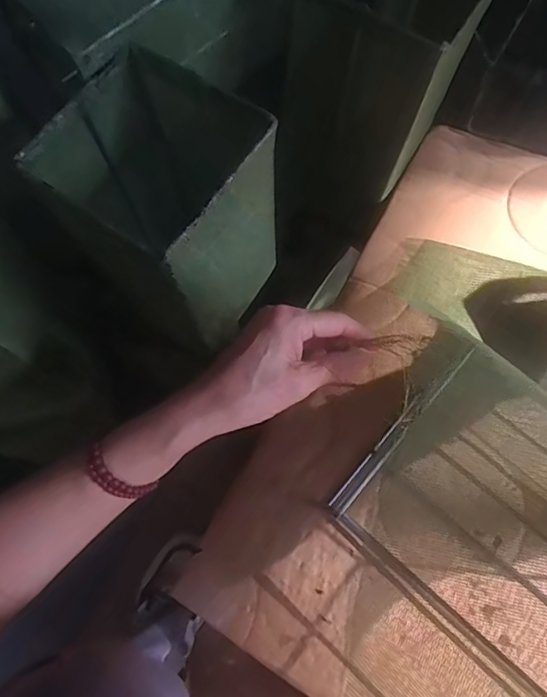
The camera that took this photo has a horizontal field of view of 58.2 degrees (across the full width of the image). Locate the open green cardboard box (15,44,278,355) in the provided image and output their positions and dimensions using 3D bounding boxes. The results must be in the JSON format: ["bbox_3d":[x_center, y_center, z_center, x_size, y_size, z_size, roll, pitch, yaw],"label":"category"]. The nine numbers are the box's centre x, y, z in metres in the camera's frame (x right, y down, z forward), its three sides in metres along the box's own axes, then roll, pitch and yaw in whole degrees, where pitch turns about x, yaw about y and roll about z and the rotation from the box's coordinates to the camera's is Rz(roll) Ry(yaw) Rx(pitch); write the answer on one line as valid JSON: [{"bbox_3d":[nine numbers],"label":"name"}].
[{"bbox_3d":[-0.084,-0.126,0.444,0.154,0.176,0.150,39,77,15],"label":"open green cardboard box"}]

